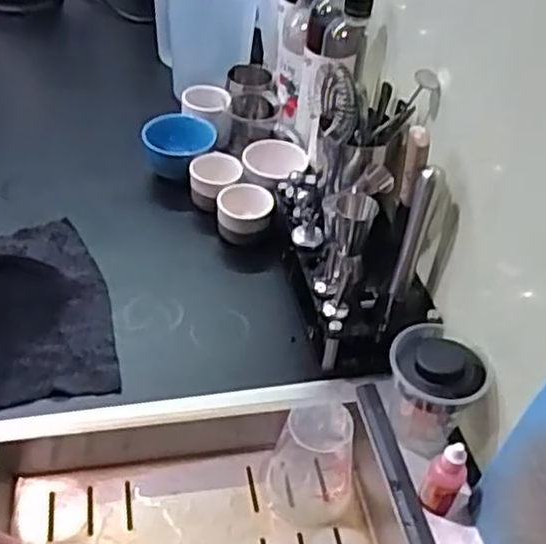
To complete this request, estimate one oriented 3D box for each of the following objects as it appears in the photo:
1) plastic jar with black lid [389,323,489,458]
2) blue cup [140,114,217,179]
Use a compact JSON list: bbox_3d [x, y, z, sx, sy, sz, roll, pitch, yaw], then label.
[{"bbox_3d":[0.139,0.111,0.639,0.081,0.106,0.085,4,43,-4],"label":"plastic jar with black lid"},{"bbox_3d":[-0.124,-0.153,0.925,0.093,0.074,0.094,4,43,-3],"label":"blue cup"}]

